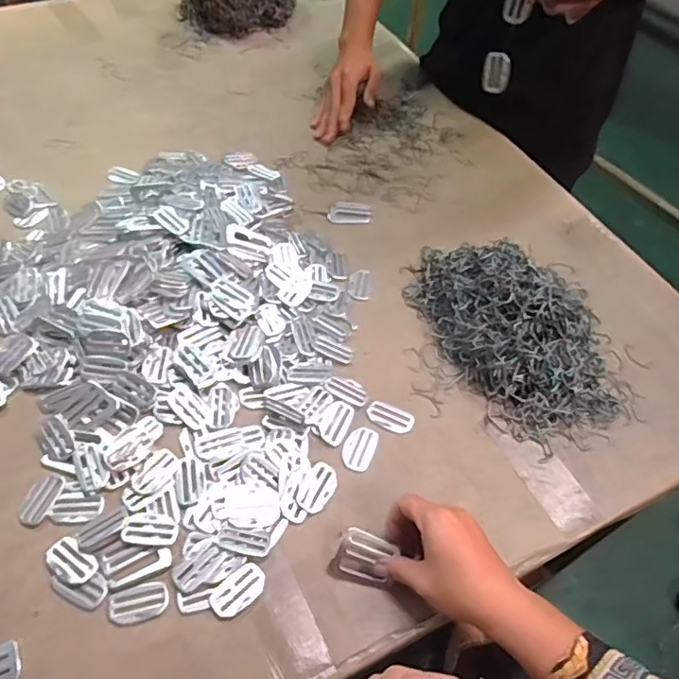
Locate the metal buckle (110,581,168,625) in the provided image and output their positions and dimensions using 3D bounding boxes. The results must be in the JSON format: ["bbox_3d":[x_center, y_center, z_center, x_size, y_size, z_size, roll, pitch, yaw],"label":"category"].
[{"bbox_3d":[-0.161,0.212,0.458,0.045,0.004,0.027,-10,54,-12],"label":"metal buckle"}]

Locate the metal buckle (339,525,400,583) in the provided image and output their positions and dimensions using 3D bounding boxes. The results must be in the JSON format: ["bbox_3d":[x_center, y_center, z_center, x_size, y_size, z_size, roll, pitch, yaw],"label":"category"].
[{"bbox_3d":[0.023,0.181,0.479,0.041,0.010,0.036,19,76,7],"label":"metal buckle"}]

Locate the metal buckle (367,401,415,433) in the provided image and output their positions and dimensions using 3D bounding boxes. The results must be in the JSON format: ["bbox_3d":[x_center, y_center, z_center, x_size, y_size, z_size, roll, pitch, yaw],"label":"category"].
[{"bbox_3d":[0.051,0.076,0.565,0.047,0.004,0.024,22,54,12],"label":"metal buckle"}]

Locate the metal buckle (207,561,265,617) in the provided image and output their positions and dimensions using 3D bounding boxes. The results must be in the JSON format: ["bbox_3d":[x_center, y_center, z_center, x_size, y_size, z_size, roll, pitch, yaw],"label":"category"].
[{"bbox_3d":[-0.082,0.206,0.467,0.046,0.005,0.029,-34,55,-21],"label":"metal buckle"}]

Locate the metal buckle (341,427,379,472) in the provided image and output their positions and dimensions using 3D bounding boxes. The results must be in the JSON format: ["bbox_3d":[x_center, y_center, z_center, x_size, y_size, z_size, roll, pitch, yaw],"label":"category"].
[{"bbox_3d":[0.019,0.104,0.547,0.030,0.004,0.044,17,53,9],"label":"metal buckle"}]

